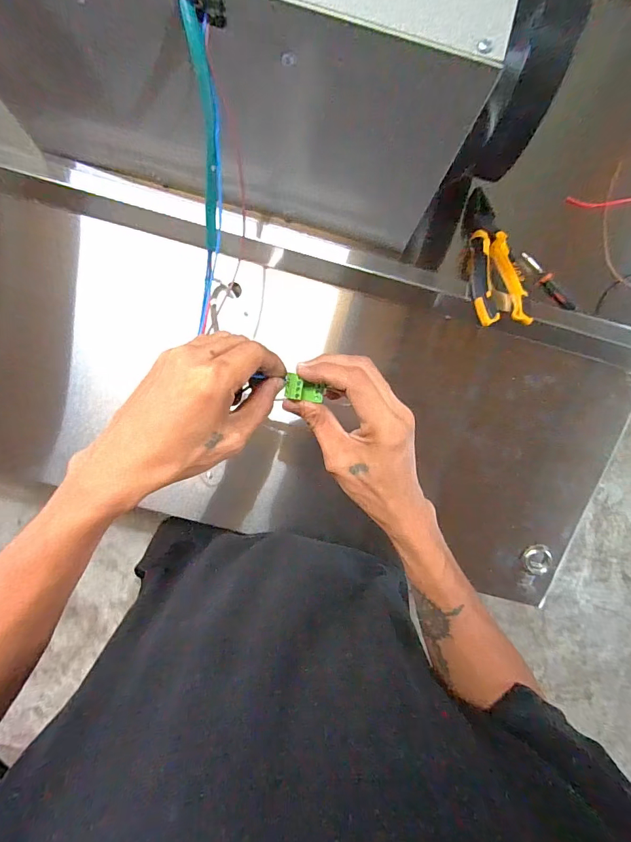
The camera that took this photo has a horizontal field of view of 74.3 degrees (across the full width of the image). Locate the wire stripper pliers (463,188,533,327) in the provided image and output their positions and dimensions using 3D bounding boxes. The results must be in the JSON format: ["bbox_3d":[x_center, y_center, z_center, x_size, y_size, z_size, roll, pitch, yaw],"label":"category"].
[{"bbox_3d":[0.188,-0.172,0.440,0.052,0.034,0.148,-2,84,-1],"label":"wire stripper pliers"}]

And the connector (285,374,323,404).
[{"bbox_3d":[-0.009,-0.026,0.332,0.030,0.008,0.019,9,84,-4],"label":"connector"}]

